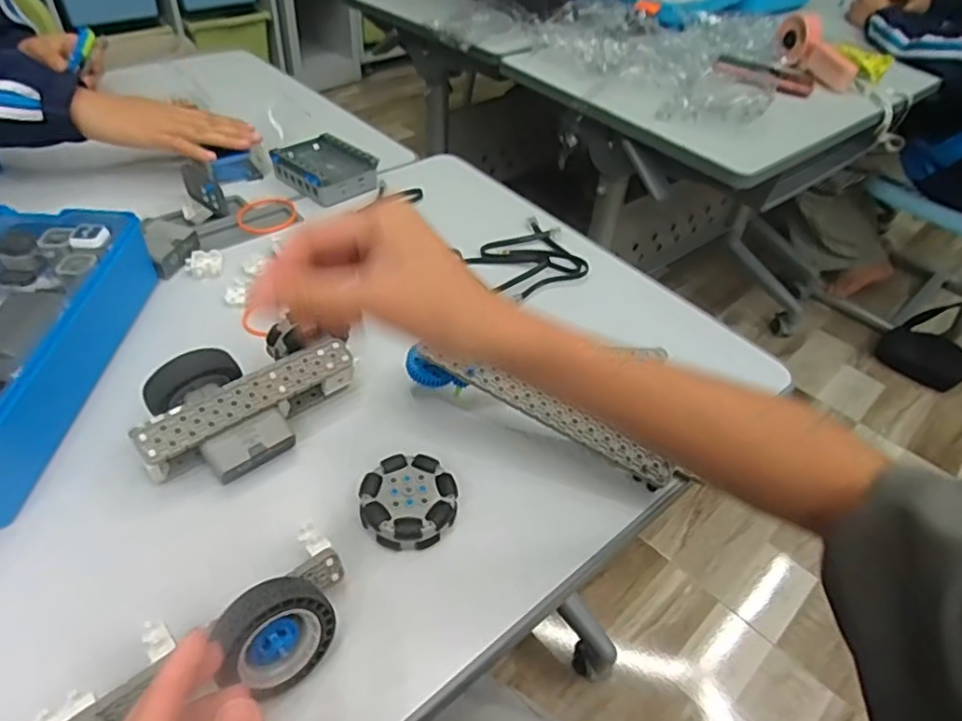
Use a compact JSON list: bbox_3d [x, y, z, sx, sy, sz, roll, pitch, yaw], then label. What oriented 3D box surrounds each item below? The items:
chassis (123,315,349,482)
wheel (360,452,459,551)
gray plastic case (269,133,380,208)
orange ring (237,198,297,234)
[{"bbox_3d":[-0.162,0.027,0.441,0.159,0.057,0.083,-31,55,-33],"label":"chassis"},{"bbox_3d":[-0.048,0.095,0.409,0.060,0.029,0.058,3,44,-3],"label":"wheel"},{"bbox_3d":[-0.176,-0.219,0.705,0.082,0.031,0.109,-30,54,-32],"label":"gray plastic case"},{"bbox_3d":[-0.225,-0.152,0.655,0.060,0.006,0.067,-23,51,-27],"label":"orange ring"}]

